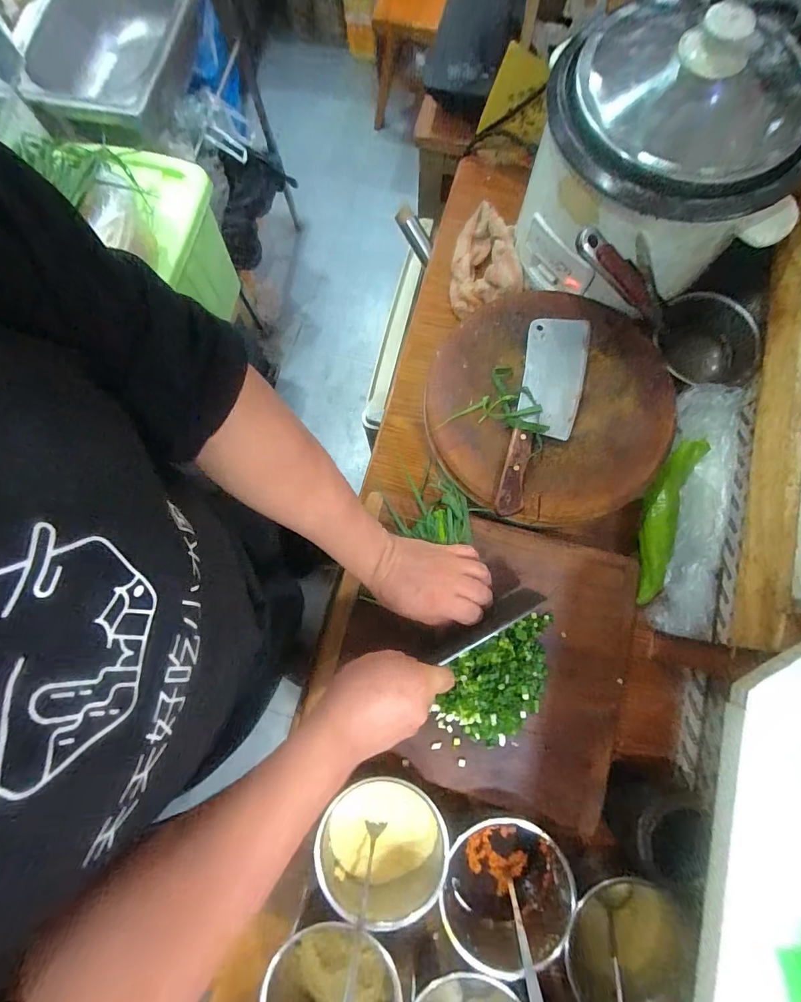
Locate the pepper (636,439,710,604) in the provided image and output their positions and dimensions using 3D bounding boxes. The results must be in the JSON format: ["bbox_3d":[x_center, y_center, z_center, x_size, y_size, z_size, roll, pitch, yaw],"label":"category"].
[{"bbox_3d":[0.335,0.018,0.540,0.057,0.045,0.222,23,80,6],"label":"pepper"}]

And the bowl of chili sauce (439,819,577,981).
[{"bbox_3d":[0.106,0.403,0.452,0.123,0.073,0.133,0,78,1],"label":"bowl of chili sauce"}]

